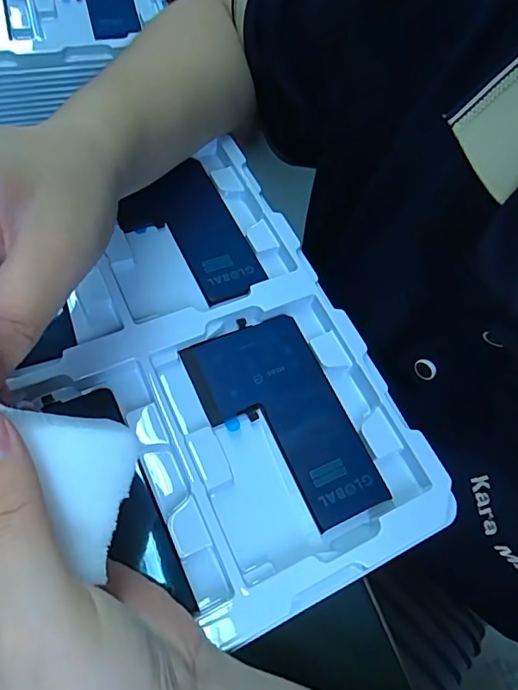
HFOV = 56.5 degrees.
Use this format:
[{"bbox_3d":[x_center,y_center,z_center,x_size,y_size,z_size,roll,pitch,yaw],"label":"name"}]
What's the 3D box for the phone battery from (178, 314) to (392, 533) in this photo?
[{"bbox_3d":[0.012,0.037,0.240,0.064,0.004,0.109,-22,68,-16],"label":"phone battery"}]

